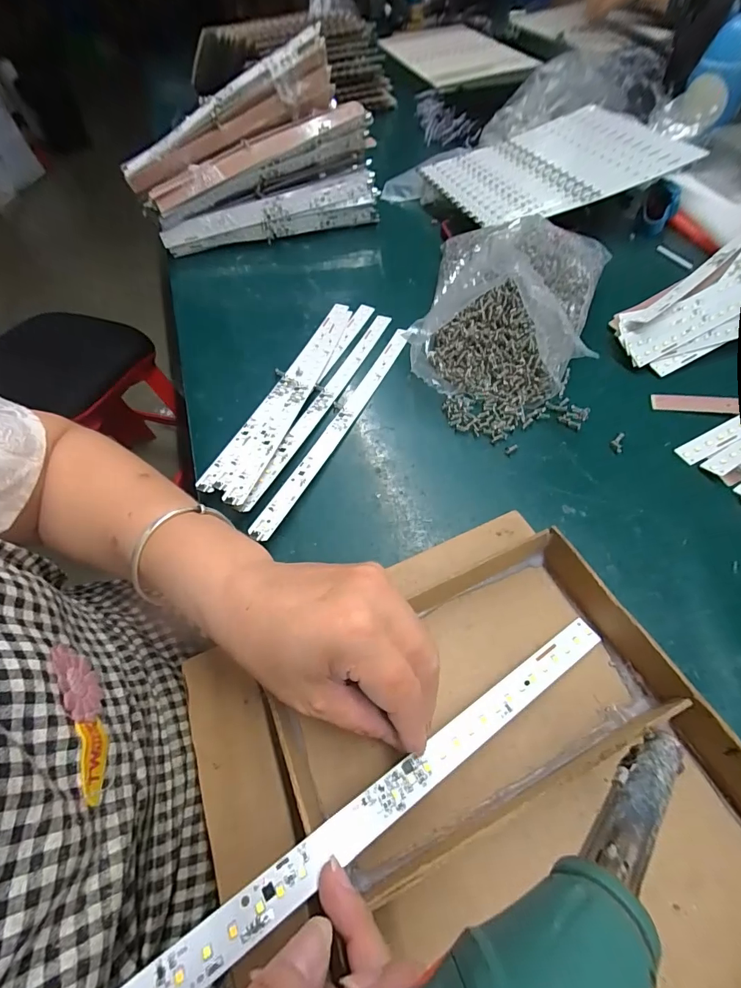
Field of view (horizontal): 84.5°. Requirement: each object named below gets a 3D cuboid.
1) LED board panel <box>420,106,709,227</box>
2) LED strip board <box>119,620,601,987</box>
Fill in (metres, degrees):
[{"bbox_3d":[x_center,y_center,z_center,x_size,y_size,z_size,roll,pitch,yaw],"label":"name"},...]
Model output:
[{"bbox_3d":[0.252,-0.477,0.586,0.311,0.013,0.259,-18,55,2],"label":"LED board panel"},{"bbox_3d":[0.021,0.139,0.199,0.280,0.008,0.018,-23,56,-26],"label":"LED strip board"}]

